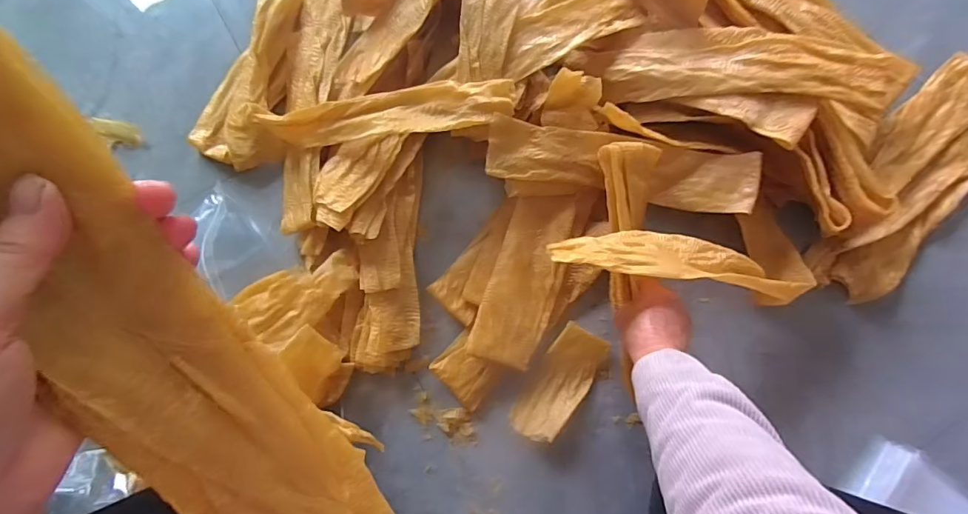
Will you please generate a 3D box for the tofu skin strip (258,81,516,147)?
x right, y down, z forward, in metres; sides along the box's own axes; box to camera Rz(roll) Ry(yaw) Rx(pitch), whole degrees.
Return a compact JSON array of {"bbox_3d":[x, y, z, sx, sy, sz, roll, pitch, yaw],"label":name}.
[{"bbox_3d":[-0.128,-0.177,0.611,0.332,0.058,0.063,-7,81,0],"label":"tofu skin strip"}]

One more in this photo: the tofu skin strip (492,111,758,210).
[{"bbox_3d":[0.178,-0.116,0.614,0.349,0.054,0.082,8,81,2],"label":"tofu skin strip"}]

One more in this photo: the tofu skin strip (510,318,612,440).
[{"bbox_3d":[0.102,0.168,0.623,0.068,0.028,0.155,31,83,6],"label":"tofu skin strip"}]

